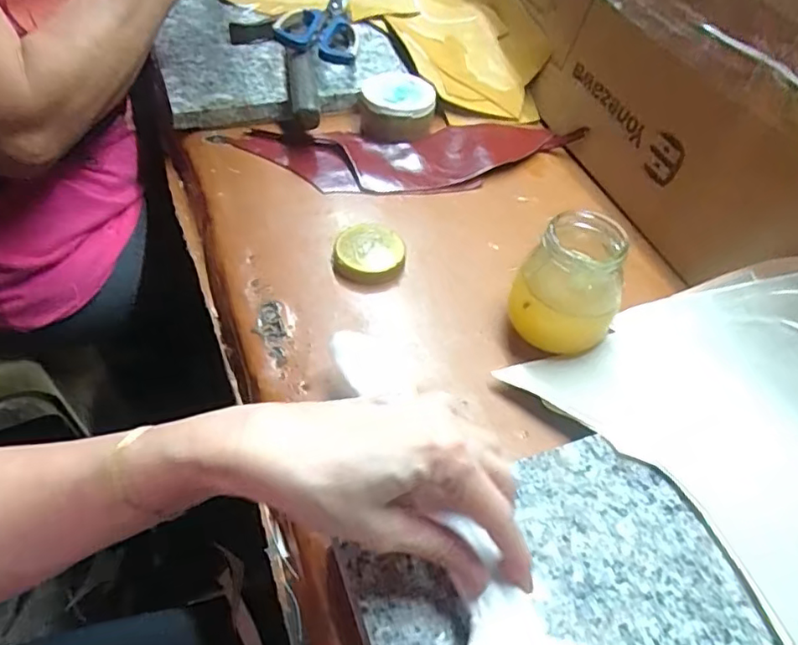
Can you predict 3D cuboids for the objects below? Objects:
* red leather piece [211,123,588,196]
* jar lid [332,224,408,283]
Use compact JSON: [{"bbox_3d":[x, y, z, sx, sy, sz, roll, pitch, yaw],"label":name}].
[{"bbox_3d":[0.006,-0.155,0.543,0.319,0.018,0.086,-4,52,-10],"label":"red leather piece"},{"bbox_3d":[-0.023,-0.054,0.455,0.053,0.018,0.047,6,50,-2],"label":"jar lid"}]

